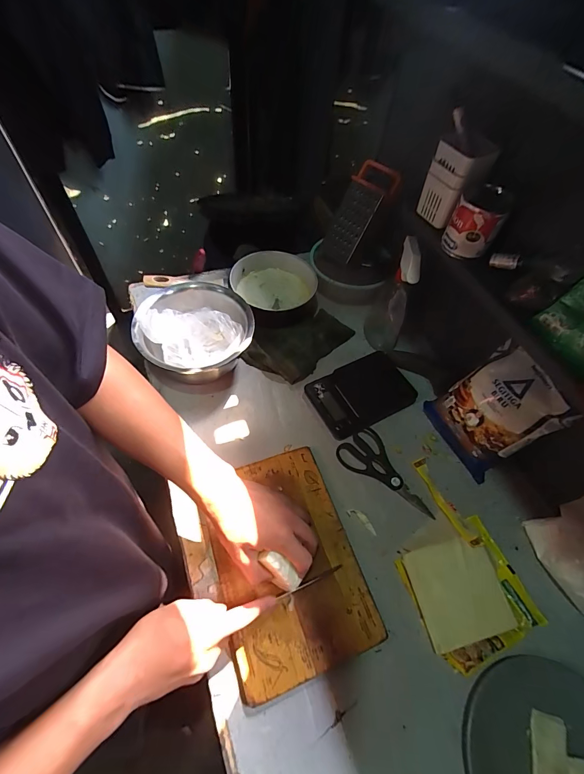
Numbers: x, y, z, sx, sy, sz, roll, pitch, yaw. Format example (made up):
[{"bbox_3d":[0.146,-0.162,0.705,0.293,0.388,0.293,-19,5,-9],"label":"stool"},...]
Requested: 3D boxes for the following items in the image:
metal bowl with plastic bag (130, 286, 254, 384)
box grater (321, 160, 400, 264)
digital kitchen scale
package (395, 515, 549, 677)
[{"bbox_3d":[-0.181,-0.097,0.678,0.200,0.115,0.211,2,58,-2],"label":"metal bowl with plastic bag"},{"bbox_3d":[0.145,-0.393,0.782,0.107,0.211,0.031,46,32,22],"label":"box grater"},{"bbox_3d":[0.140,0.011,0.689,0.203,0.016,0.132,-24,62,-17],"label":"digital kitchen scale"},{"bbox_3d":[0.264,0.301,0.513,0.170,0.014,0.163,-18,61,-14],"label":"package"}]

